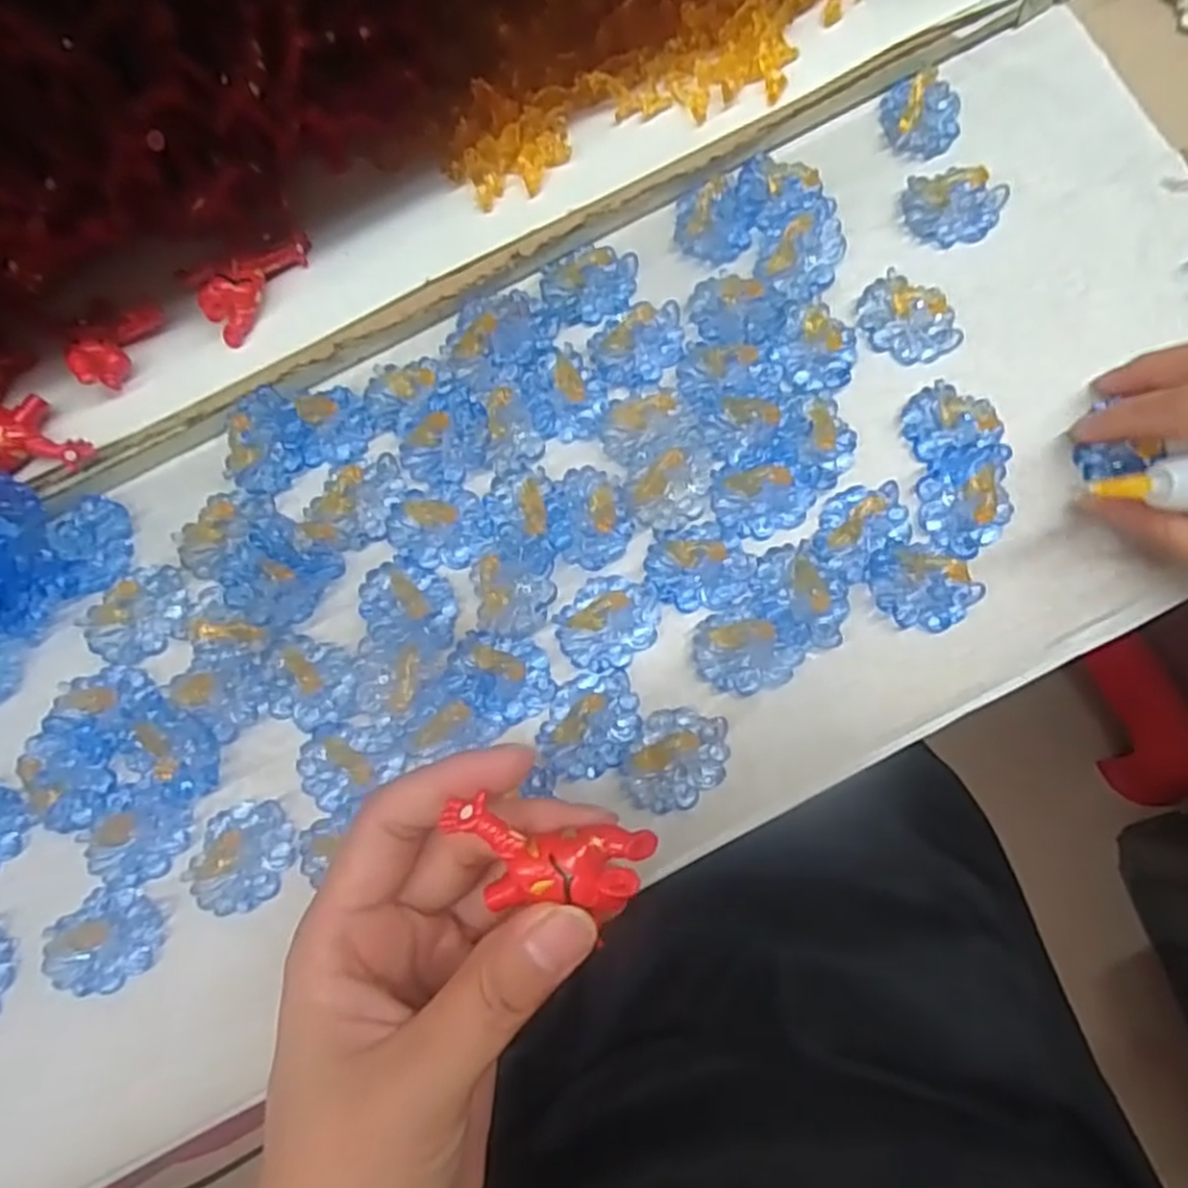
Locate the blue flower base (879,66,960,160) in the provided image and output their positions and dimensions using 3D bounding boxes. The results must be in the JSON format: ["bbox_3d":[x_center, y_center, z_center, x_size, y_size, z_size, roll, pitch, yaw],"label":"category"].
[{"bbox_3d":[0.130,-0.191,0.306,0.030,0.011,0.032,0,81,1],"label":"blue flower base"}]

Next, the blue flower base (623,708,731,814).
[{"bbox_3d":[0.028,0.056,0.256,0.031,0.011,0.035,22,82,5],"label":"blue flower base"}]

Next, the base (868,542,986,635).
[{"bbox_3d":[0.111,-0.003,0.261,0.035,0.014,0.027,43,84,7],"label":"base"}]

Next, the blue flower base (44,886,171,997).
[{"bbox_3d":[-0.160,0.114,0.253,0.035,0.005,0.029,-45,83,-6],"label":"blue flower base"}]

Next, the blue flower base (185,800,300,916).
[{"bbox_3d":[-0.117,0.087,0.256,0.029,0.007,0.036,27,82,5],"label":"blue flower base"}]

